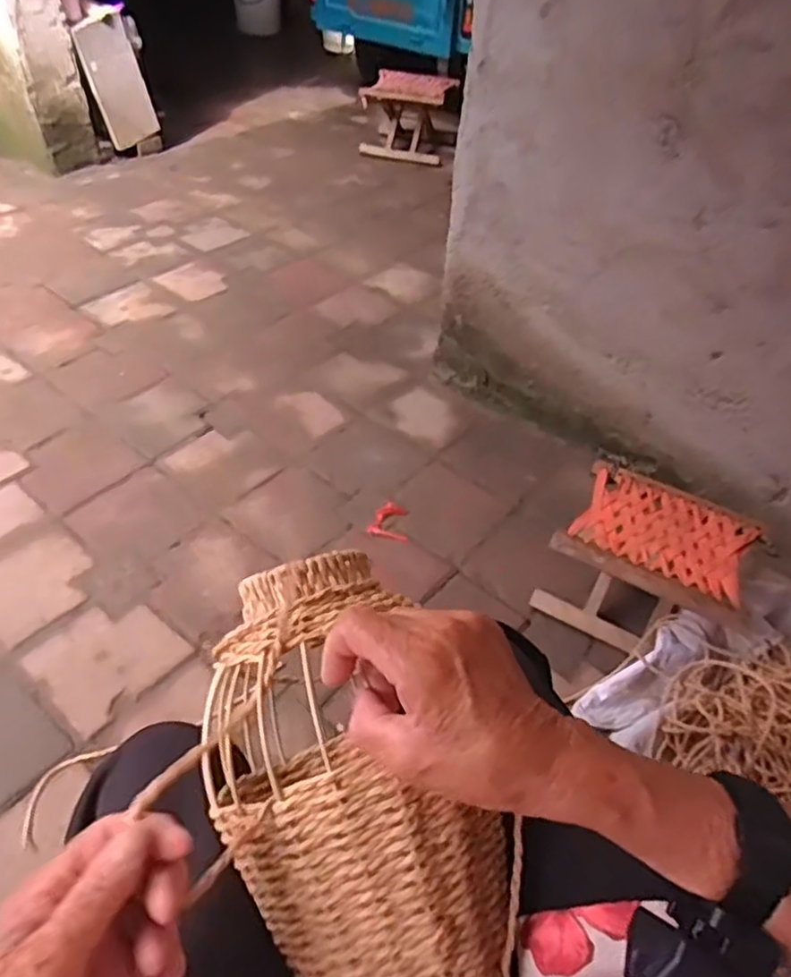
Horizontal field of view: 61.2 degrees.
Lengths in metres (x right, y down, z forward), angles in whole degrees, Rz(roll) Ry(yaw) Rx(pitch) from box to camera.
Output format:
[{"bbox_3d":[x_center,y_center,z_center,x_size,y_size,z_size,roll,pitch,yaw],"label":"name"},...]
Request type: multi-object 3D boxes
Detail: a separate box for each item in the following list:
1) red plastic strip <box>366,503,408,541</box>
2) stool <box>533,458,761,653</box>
[{"bbox_3d":[-0.007,0.060,1.246,0.074,0.015,0.100,11,45,5],"label":"red plastic strip"},{"bbox_3d":[0.406,0.129,1.099,0.274,0.181,0.229,24,48,17],"label":"stool"}]

